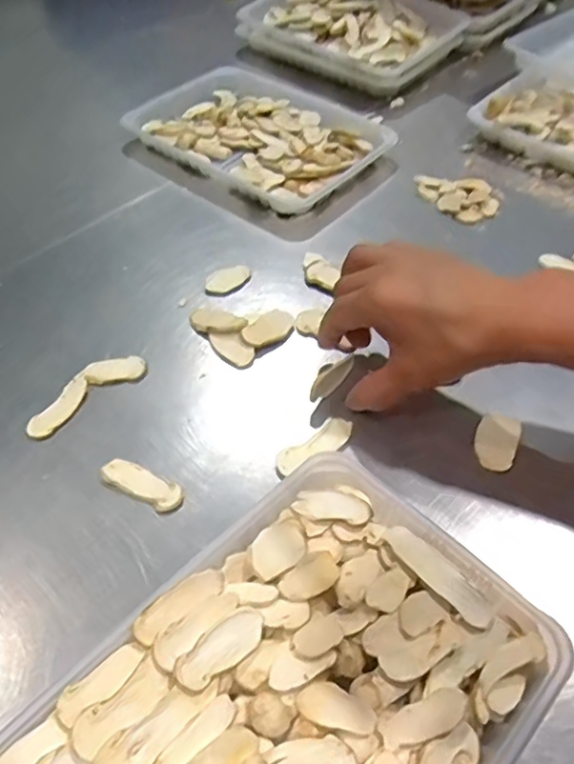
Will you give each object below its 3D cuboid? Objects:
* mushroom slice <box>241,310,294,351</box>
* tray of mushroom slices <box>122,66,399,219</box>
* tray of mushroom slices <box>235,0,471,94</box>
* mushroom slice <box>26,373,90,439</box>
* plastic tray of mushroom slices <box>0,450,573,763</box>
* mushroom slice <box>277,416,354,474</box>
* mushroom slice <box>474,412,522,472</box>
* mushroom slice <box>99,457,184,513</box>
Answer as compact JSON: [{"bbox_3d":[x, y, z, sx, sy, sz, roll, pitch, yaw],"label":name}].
[{"bbox_3d":[-0.013,-0.039,0.433,0.043,0.004,0.027,-38,61,-26],"label":"mushroom slice"},{"bbox_3d":[-0.025,-0.258,0.595,0.235,0.023,0.183,31,58,22],"label":"tray of mushroom slices"},{"bbox_3d":[0.074,-0.433,0.717,0.247,0.042,0.182,32,58,23],"label":"tray of mushroom slices"},{"bbox_3d":[-0.146,0.017,0.386,0.017,0.007,0.051,26,56,19],"label":"mushroom slice"},{"bbox_3d":[-0.001,0.147,0.264,0.161,0.035,0.228,38,61,26],"label":"plastic tray of mushroom slices"},{"bbox_3d":[0.018,0.039,0.368,0.055,0.004,0.020,-35,60,-24],"label":"mushroom slice"},{"bbox_3d":[0.130,0.036,0.370,0.024,0.006,0.043,19,54,15],"label":"mushroom slice"},{"bbox_3d":[-0.085,0.060,0.351,0.050,0.005,0.018,23,55,17],"label":"mushroom slice"}]

